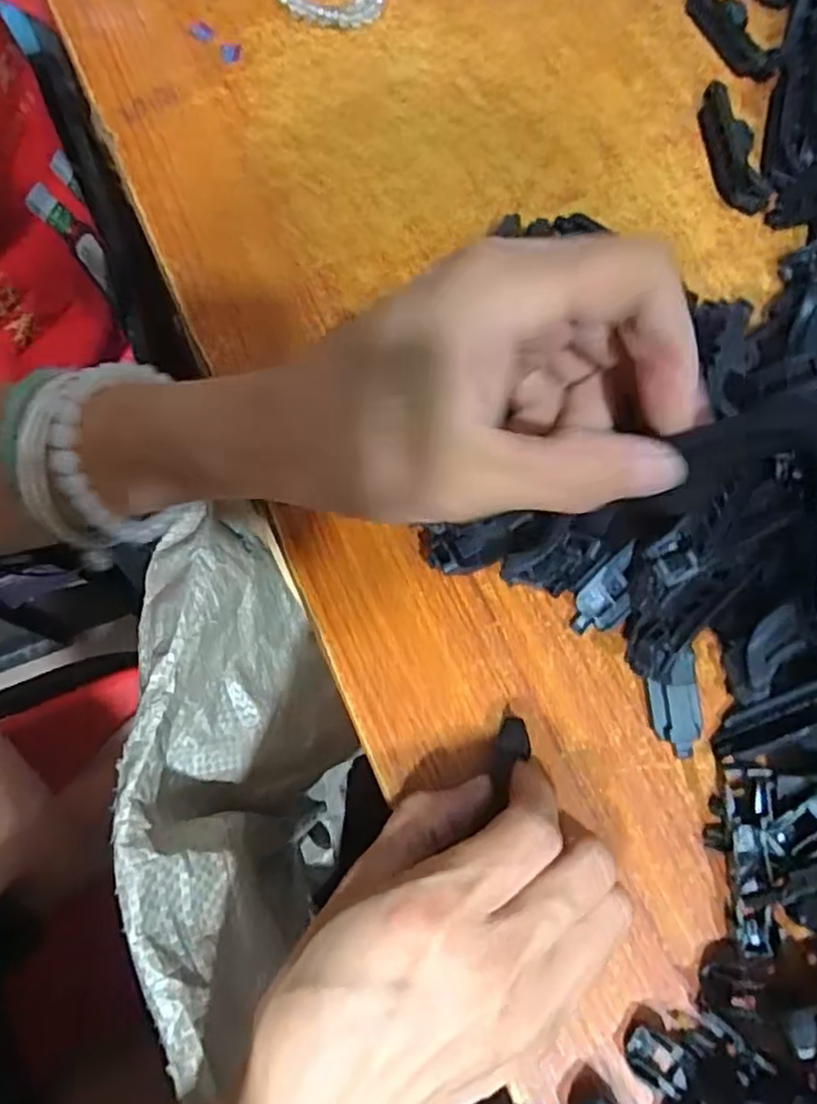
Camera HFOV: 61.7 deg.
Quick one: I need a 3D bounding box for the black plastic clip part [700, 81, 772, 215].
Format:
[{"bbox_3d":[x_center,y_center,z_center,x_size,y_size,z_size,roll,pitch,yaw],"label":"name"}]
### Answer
[{"bbox_3d":[0.156,-0.195,0.329,0.019,0.009,0.077,-3,70,1],"label":"black plastic clip part"}]

